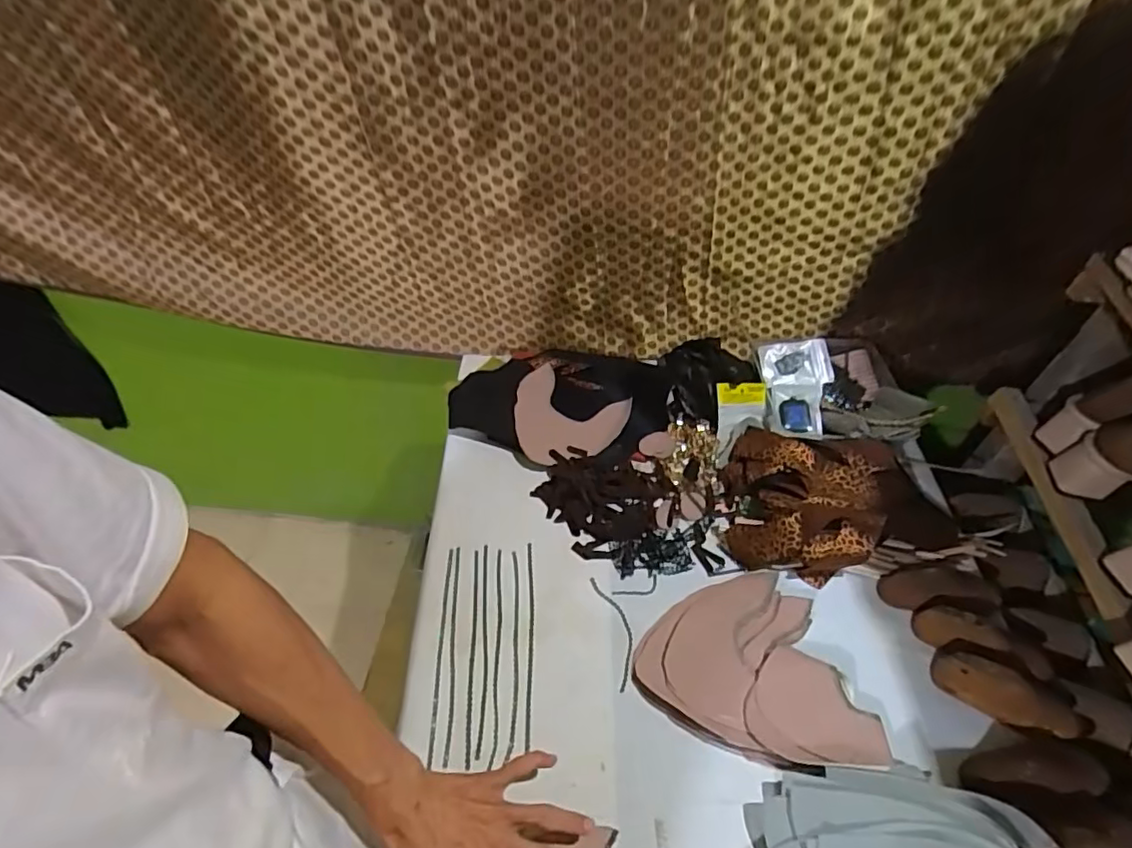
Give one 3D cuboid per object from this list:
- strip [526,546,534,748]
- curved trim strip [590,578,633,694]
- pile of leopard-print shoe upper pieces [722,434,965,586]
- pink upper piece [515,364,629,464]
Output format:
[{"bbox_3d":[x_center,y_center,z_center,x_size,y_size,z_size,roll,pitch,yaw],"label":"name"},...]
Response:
[{"bbox_3d":[-0.041,0.240,0.663,0.008,0.014,0.224,-1,48,-2],"label":"strip"},{"bbox_3d":[0.058,0.234,0.667,0.030,0.004,0.132,-9,49,-9],"label":"curved trim strip"},{"bbox_3d":[0.345,0.101,0.732,0.276,0.073,0.175,7,48,5],"label":"pile of leopard-print shoe upper pieces"},{"bbox_3d":[-0.008,-0.011,0.829,0.157,0.020,0.150,24,52,19],"label":"pink upper piece"}]

